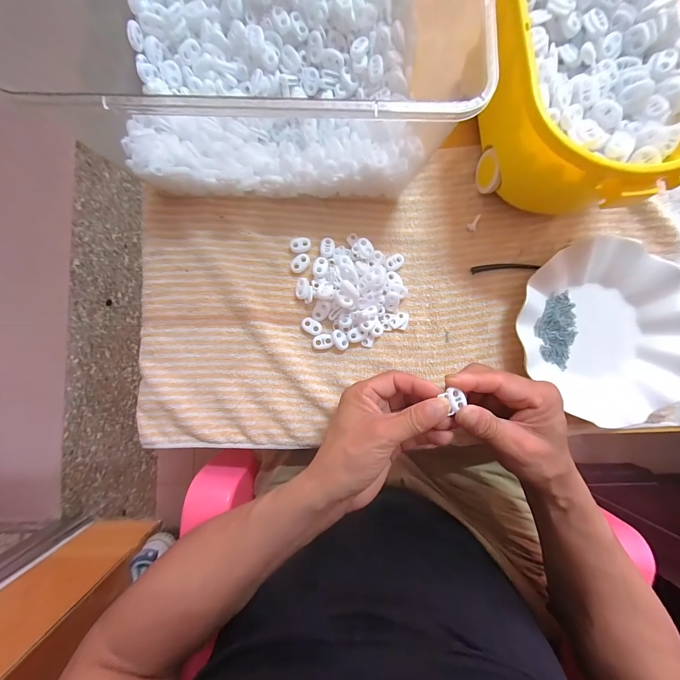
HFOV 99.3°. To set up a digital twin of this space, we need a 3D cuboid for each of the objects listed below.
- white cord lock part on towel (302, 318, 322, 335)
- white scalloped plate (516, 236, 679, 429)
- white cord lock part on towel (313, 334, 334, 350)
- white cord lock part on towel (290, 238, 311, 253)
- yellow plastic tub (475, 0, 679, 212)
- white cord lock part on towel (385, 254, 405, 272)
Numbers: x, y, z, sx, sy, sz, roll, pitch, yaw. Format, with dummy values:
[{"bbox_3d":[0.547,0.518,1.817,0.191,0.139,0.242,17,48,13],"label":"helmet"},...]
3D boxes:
[{"bbox_3d":[-0.029,-0.014,0.302,0.022,0.005,0.014,26,85,1],"label":"white cord lock part on towel"},{"bbox_3d":[0.277,-0.010,0.299,0.168,0.024,0.181,0,85,-1],"label":"white scalloped plate"},{"bbox_3d":[-0.018,0.002,0.302,0.021,0.006,0.016,-5,85,-1],"label":"white cord lock part on towel"},{"bbox_3d":[-0.042,-0.100,0.307,0.022,0.007,0.014,-4,85,-1],"label":"white cord lock part on towel"},{"bbox_3d":[0.216,-0.235,0.273,0.167,0.109,0.253,-11,85,-2],"label":"yellow plastic tub"},{"bbox_3d":[0.058,-0.082,0.309,0.022,0.007,0.014,-31,86,-3],"label":"white cord lock part on towel"}]

